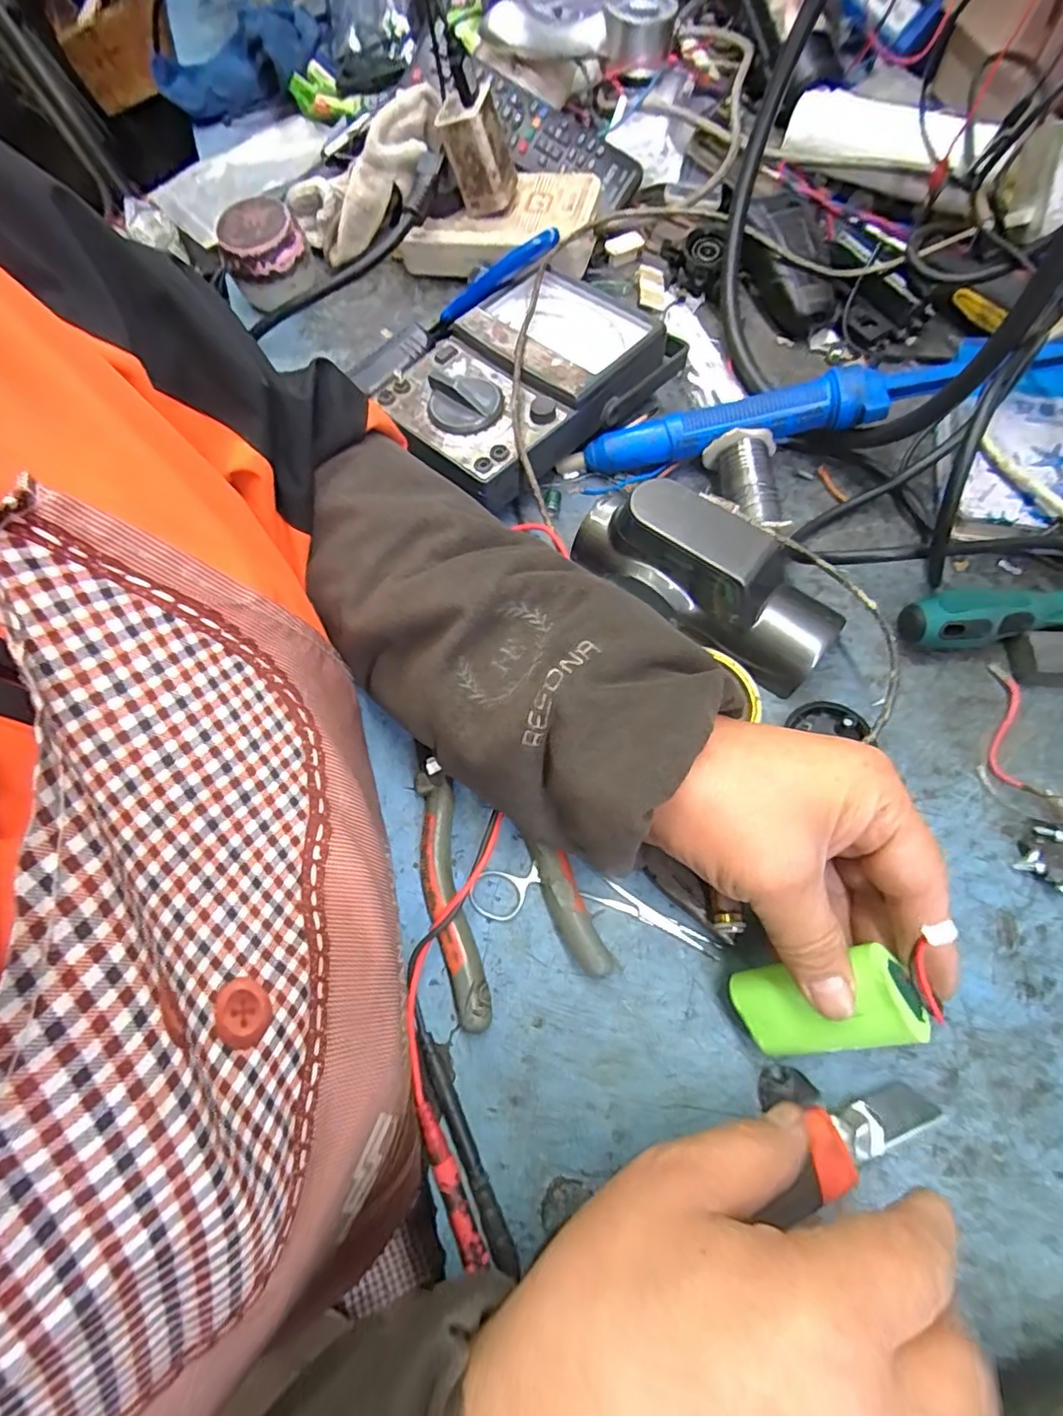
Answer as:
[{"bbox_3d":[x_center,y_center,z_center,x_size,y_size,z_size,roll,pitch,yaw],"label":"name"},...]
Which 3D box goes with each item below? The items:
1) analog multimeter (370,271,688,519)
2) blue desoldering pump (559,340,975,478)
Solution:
[{"bbox_3d":[-0.002,-0.215,0.385,0.118,0.050,0.189,40,76,15],"label":"analog multimeter"},{"bbox_3d":[0.135,-0.176,0.356,0.233,0.025,0.026,-7,69,15],"label":"blue desoldering pump"}]

